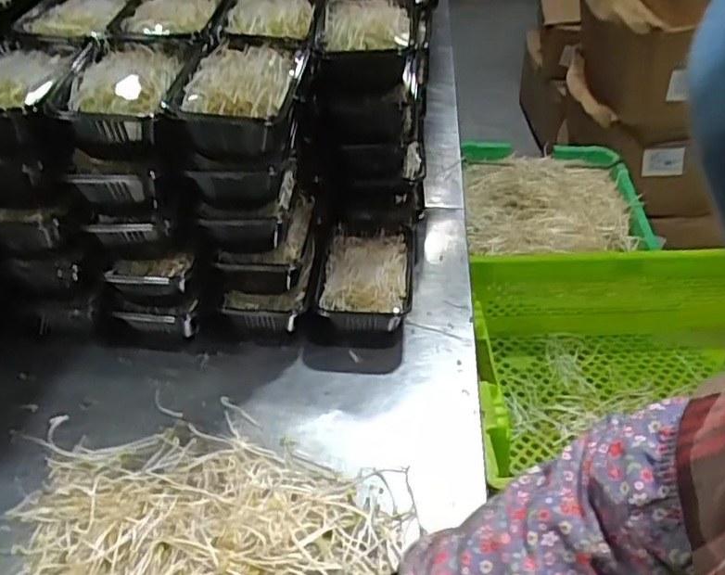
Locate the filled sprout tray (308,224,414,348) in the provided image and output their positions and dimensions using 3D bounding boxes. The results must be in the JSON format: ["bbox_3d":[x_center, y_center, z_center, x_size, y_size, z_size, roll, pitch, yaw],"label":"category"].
[{"bbox_3d":[0.007,-0.013,0.865,0.120,0.067,0.192,7,44,8],"label":"filled sprout tray"}]

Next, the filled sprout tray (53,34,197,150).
[{"bbox_3d":[-0.253,-0.219,0.712,0.122,0.056,0.177,3,47,3],"label":"filled sprout tray"}]

